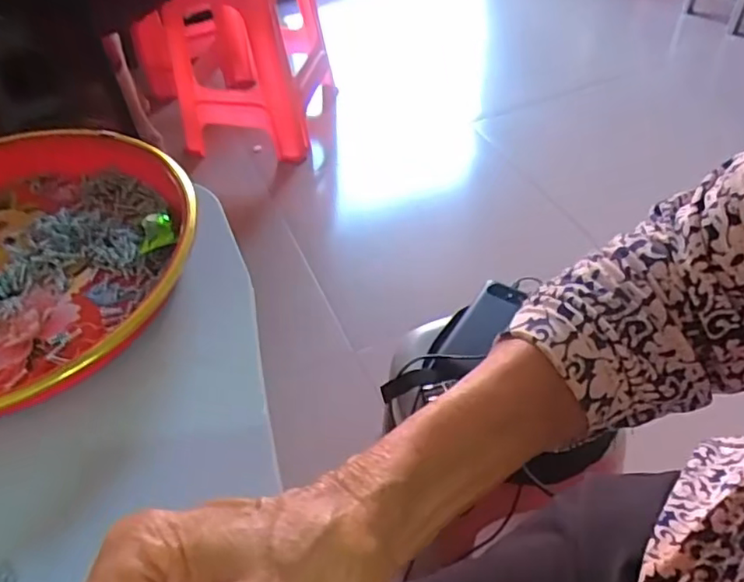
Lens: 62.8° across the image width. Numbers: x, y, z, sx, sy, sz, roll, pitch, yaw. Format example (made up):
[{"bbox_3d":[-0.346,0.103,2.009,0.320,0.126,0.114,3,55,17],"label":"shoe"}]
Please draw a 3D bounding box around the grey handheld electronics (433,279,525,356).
[{"bbox_3d":[0.143,0.041,0.809,0.058,0.022,0.136,27,50,26],"label":"grey handheld electronics"}]

